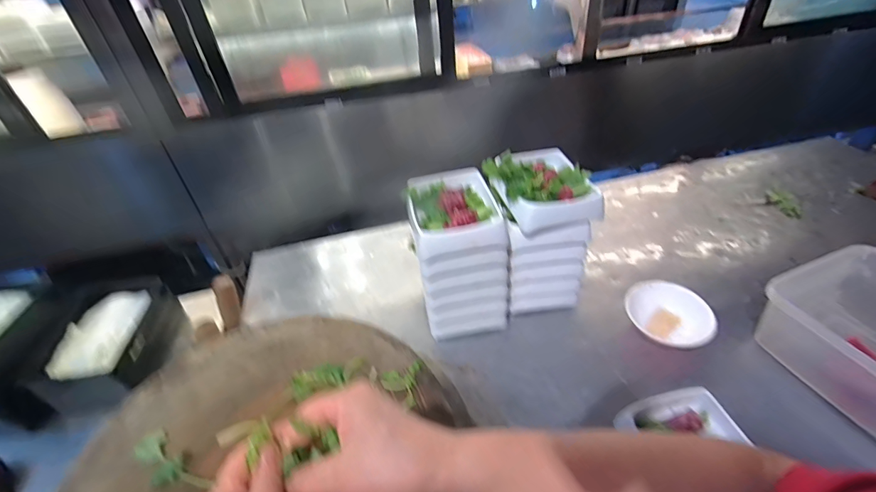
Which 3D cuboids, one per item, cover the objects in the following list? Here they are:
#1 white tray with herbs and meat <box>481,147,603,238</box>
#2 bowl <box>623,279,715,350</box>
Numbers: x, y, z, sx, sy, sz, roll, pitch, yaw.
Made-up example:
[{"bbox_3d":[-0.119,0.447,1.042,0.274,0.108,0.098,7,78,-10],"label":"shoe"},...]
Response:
[{"bbox_3d":[0.161,-0.095,0.630,0.147,0.061,0.155,-11,39,-6],"label":"white tray with herbs and meat"},{"bbox_3d":[0.368,0.116,0.646,0.127,0.052,0.113,21,45,29],"label":"bowl"}]

